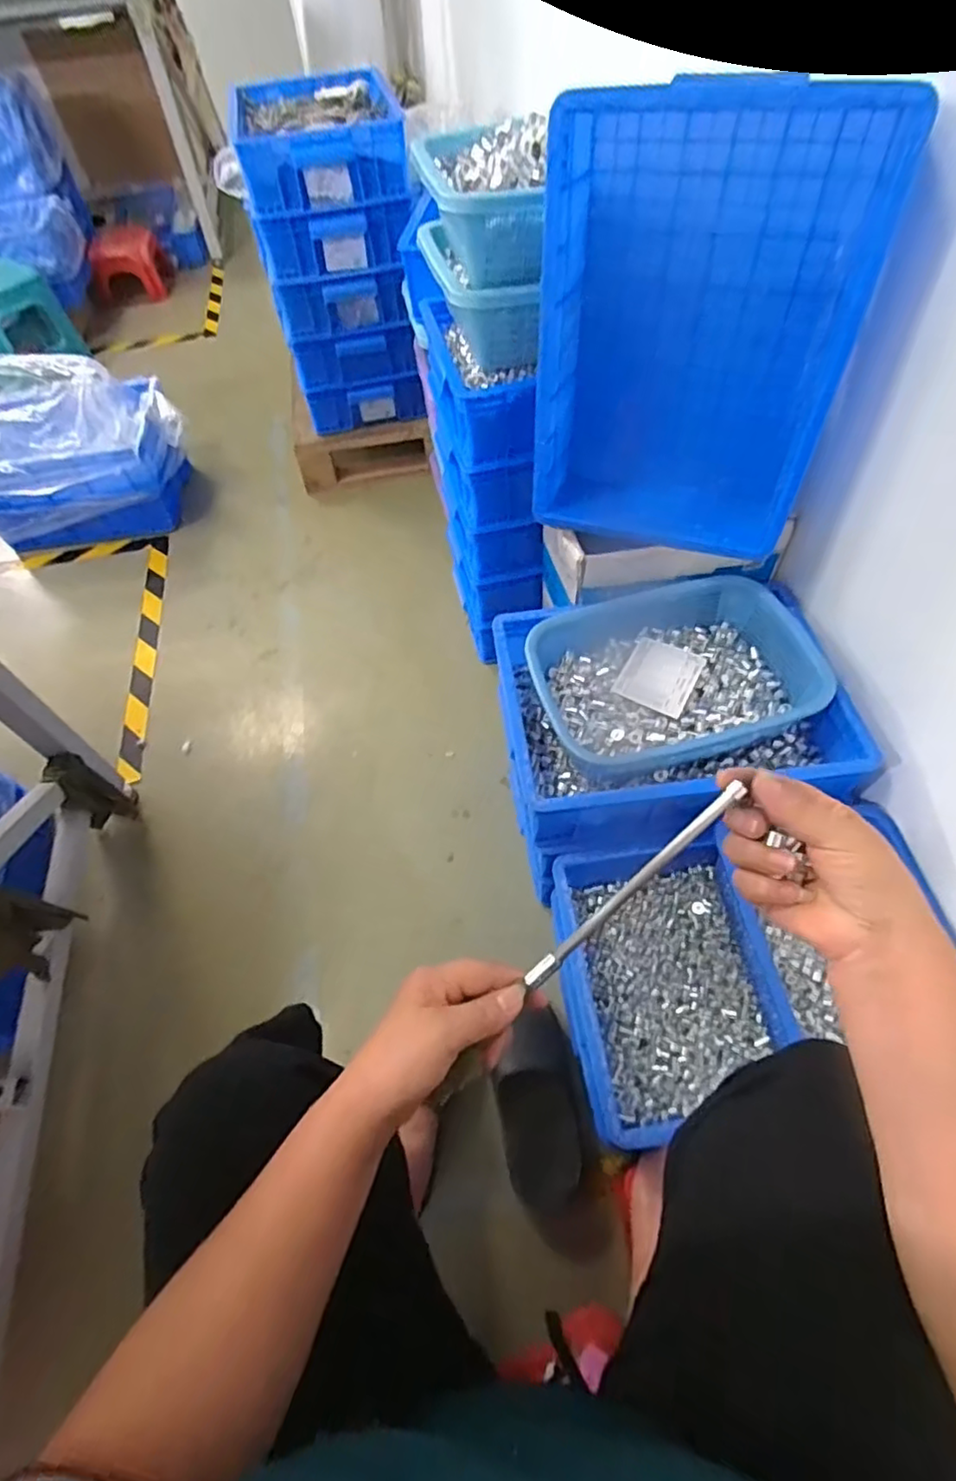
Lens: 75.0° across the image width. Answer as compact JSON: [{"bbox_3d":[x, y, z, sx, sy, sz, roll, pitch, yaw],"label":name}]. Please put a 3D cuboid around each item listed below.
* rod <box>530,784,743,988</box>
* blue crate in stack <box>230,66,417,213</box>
[{"bbox_3d":[0.096,0.093,0.390,0.177,0.010,0.010,-47,61,11],"label":"rod"},{"bbox_3d":[-0.304,-1.150,1.198,0.306,0.121,0.358,-11,57,-4],"label":"blue crate in stack"}]

